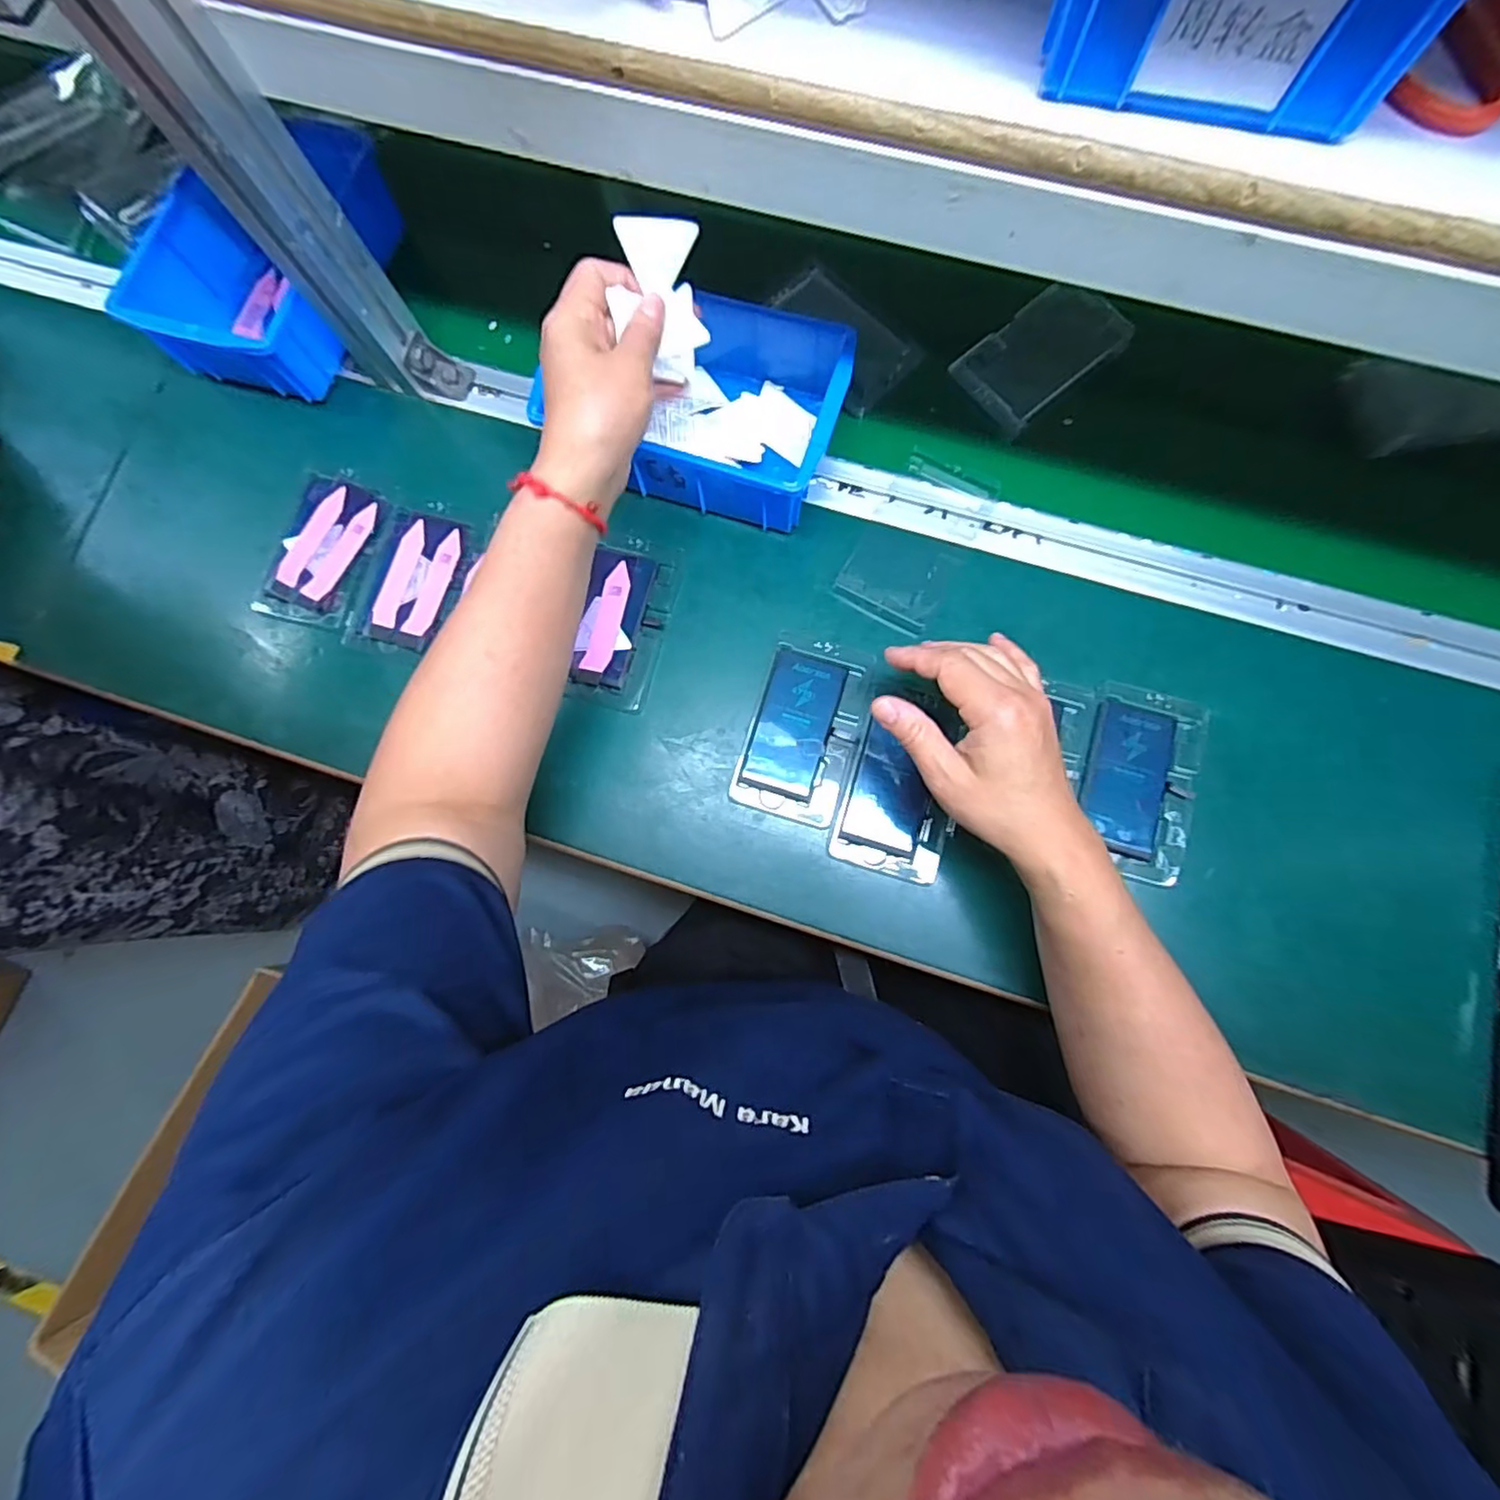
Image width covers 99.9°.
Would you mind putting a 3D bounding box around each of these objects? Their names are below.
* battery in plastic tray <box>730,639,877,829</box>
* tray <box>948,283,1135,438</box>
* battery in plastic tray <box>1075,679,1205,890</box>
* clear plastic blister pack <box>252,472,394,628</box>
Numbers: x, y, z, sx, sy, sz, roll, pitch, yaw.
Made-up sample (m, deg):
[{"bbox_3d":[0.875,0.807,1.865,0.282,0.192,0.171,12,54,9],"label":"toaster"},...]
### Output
[{"bbox_3d":[0.039,-0.014,0.444,0.075,0.007,0.125,19,84,4],"label":"battery in plastic tray"},{"bbox_3d":[0.221,-0.302,0.477,0.122,0.017,0.073,-38,83,-3],"label":"tray"},{"bbox_3d":[0.266,0.021,0.427,0.073,0.015,0.128,10,83,3],"label":"battery in plastic tray"},{"bbox_3d":[-0.323,-0.152,0.479,0.070,0.004,0.113,16,83,4],"label":"clear plastic blister pack"}]

